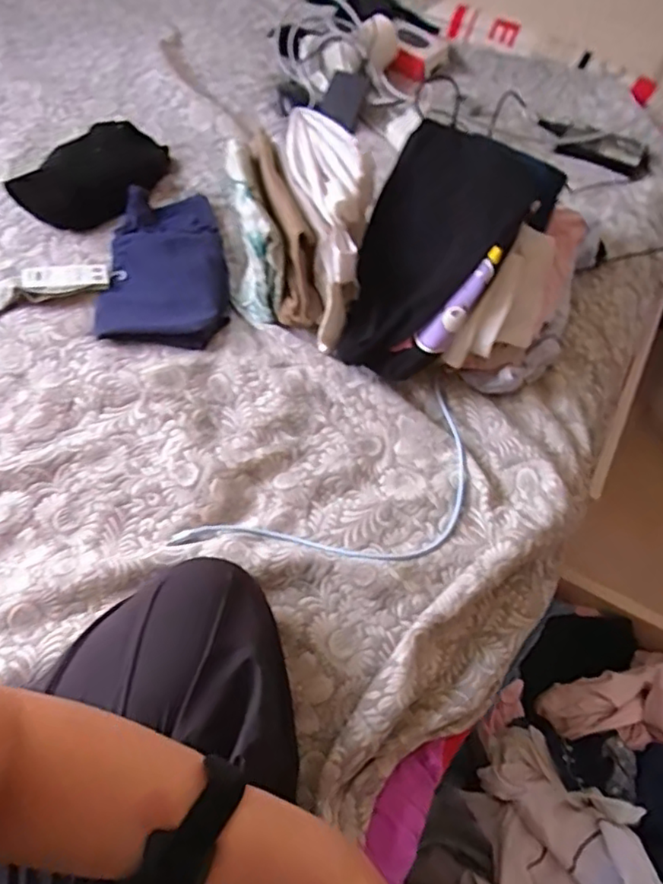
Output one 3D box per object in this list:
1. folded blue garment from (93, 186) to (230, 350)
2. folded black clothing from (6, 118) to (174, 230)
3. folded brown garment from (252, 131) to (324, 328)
[{"bbox_3d":[-0.232,-0.248,0.836,0.165,0.034,0.267,-5,57,-5],"label":"folded blue garment"},{"bbox_3d":[-0.347,-0.395,0.905,0.128,0.058,0.221,30,61,16],"label":"folded black clothing"},{"bbox_3d":[-0.070,-0.258,0.781,0.047,0.151,0.205,-15,61,-13],"label":"folded brown garment"}]

